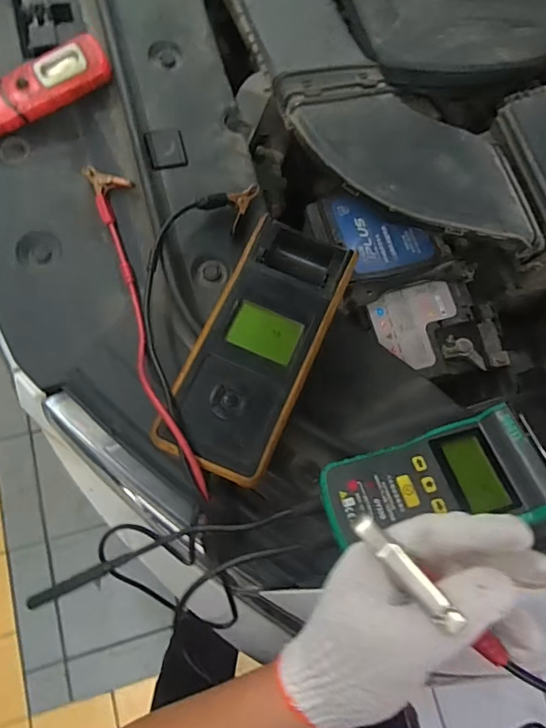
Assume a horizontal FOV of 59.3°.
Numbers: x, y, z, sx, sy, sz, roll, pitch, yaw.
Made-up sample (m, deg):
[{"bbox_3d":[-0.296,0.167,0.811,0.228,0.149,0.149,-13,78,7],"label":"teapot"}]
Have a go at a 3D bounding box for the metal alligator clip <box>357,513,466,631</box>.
[{"bbox_3d":[0.065,0.103,0.239,0.012,0.008,0.064,-41,50,-8],"label":"metal alligator clip"}]

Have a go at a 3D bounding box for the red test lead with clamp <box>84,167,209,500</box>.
[{"bbox_3d":[-0.121,-0.055,0.459,0.044,0.035,0.372,-21,63,-3],"label":"red test lead with clamp"}]

